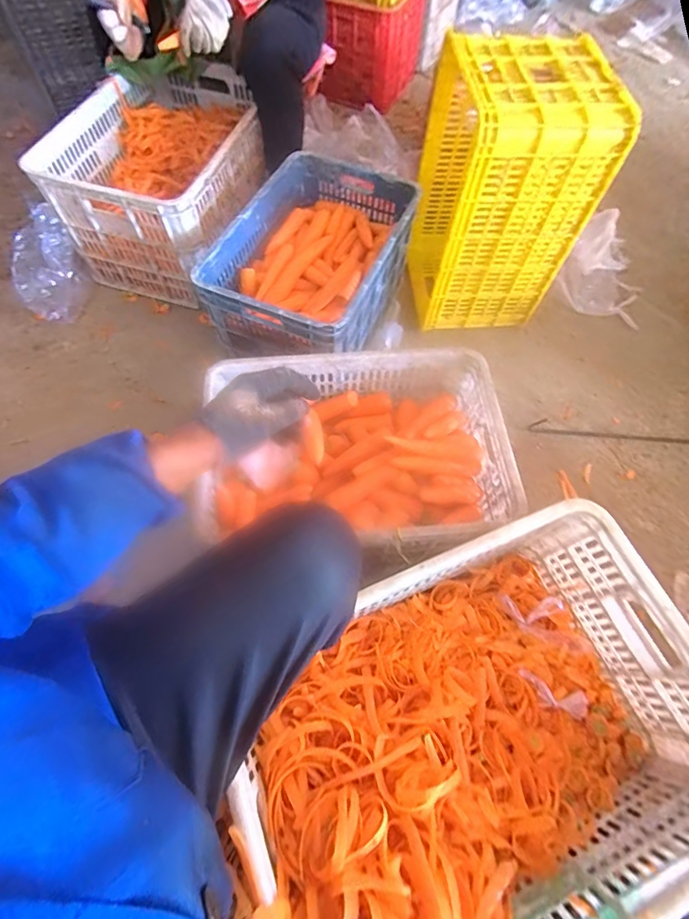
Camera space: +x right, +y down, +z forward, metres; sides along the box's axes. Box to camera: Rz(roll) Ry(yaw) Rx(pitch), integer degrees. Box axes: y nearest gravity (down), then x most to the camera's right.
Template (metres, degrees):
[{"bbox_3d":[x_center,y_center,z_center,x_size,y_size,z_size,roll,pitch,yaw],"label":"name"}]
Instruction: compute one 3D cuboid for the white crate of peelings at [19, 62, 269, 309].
[{"bbox_3d":[-0.469,-0.792,1.192,0.451,0.304,0.608,14,65,6],"label":"white crate of peelings"}]

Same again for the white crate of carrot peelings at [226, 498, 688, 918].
[{"bbox_3d":[0.175,0.376,0.602,0.589,0.252,0.410,-21,67,-10],"label":"white crate of carrot peelings"}]

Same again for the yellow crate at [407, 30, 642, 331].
[{"bbox_3d":[0.361,-0.623,1.020,0.296,0.514,0.362,-2,65,-1],"label":"yellow crate"}]

